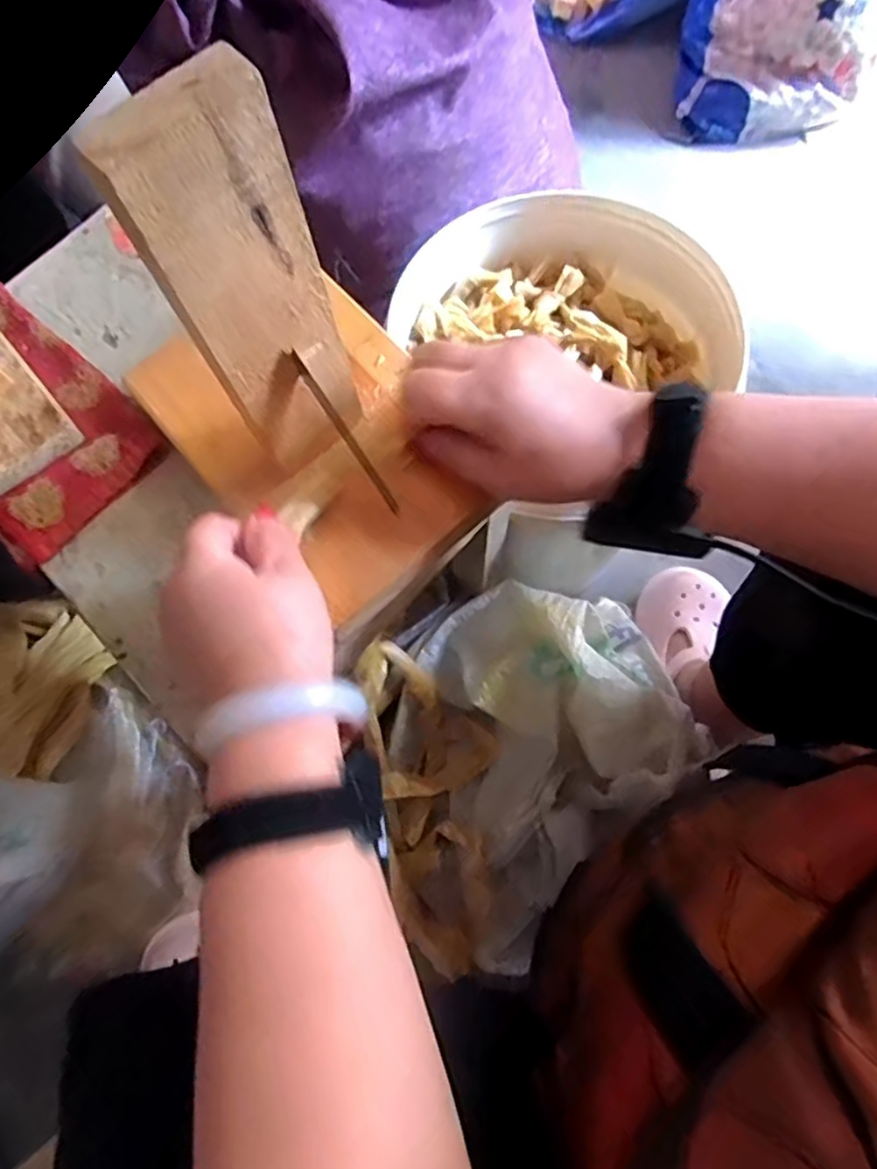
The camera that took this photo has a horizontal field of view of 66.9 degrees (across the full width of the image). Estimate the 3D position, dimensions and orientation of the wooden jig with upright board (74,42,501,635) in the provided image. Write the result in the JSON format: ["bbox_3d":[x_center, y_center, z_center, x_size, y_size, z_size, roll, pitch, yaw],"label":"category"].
[{"bbox_3d":[-0.062,-0.113,0.292,0.140,0.199,0.189,-38,75,-10],"label":"wooden jig with upright board"}]

